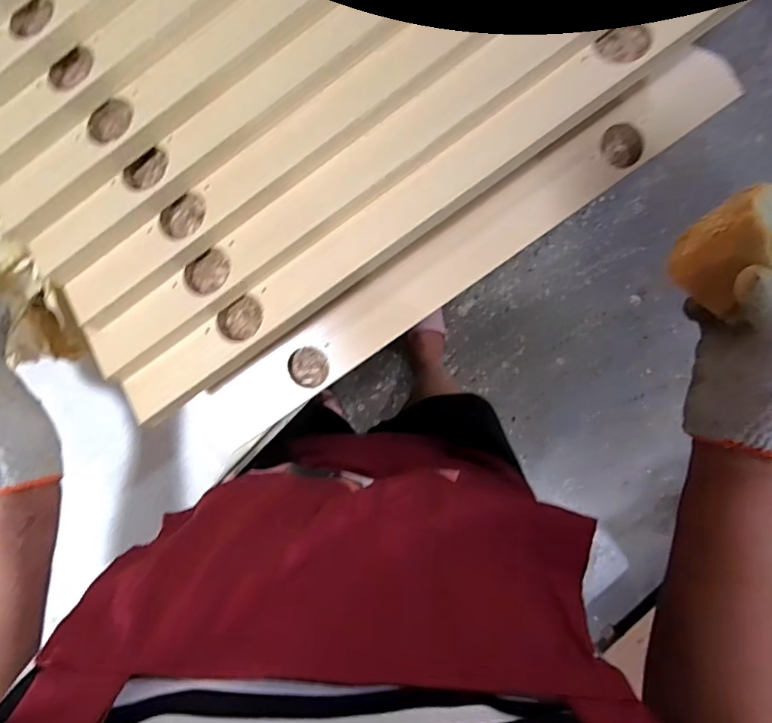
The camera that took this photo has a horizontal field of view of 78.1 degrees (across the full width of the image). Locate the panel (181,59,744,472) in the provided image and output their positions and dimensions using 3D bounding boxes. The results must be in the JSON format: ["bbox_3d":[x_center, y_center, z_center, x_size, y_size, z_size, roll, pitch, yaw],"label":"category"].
[{"bbox_3d":[0.049,-0.077,0.395,0.514,0.019,0.061,-36,94,4],"label":"panel"}]

